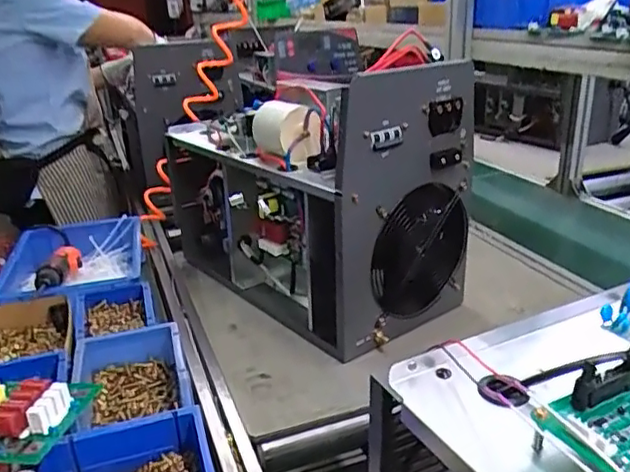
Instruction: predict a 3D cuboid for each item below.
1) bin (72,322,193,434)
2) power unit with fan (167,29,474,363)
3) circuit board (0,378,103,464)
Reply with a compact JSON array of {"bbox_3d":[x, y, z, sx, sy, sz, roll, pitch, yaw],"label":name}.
[{"bbox_3d":[-0.208,0.171,0.675,0.123,0.064,0.171,-10,24,-17],"label":"bin"},{"bbox_3d":[-0.045,-0.102,1.019,0.259,0.383,0.575,-19,28,-34],"label":"power unit with fan"},{"bbox_3d":[-0.294,0.170,0.580,0.127,0.038,0.113,-1,23,4],"label":"circuit board"}]

